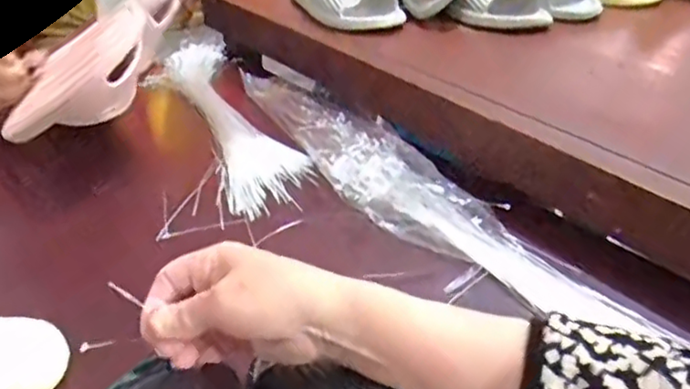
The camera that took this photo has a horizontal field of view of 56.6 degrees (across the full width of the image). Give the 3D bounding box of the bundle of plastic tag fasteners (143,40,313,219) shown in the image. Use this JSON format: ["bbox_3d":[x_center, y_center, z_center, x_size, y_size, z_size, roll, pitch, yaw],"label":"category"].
[{"bbox_3d":[-0.167,-0.111,0.853,0.110,0.024,0.500,-9,33,-22],"label":"bundle of plastic tag fasteners"}]

